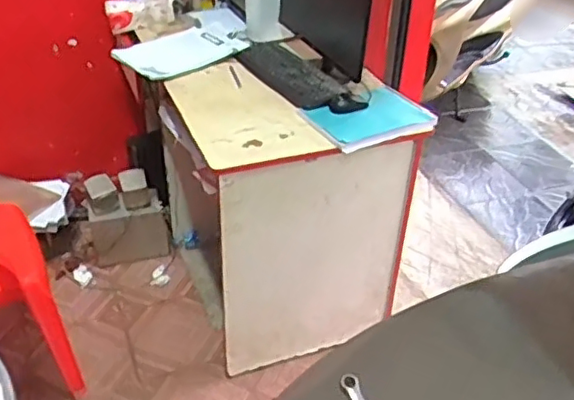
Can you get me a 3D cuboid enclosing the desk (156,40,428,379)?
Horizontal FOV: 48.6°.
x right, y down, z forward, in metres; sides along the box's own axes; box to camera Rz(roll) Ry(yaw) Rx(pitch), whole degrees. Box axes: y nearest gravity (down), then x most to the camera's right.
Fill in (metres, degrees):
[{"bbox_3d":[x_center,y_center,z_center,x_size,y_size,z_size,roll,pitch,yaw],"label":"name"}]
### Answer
[{"bbox_3d":[-0.016,0.005,1.949,0.580,0.765,0.617,-10,38,-15],"label":"desk"}]

